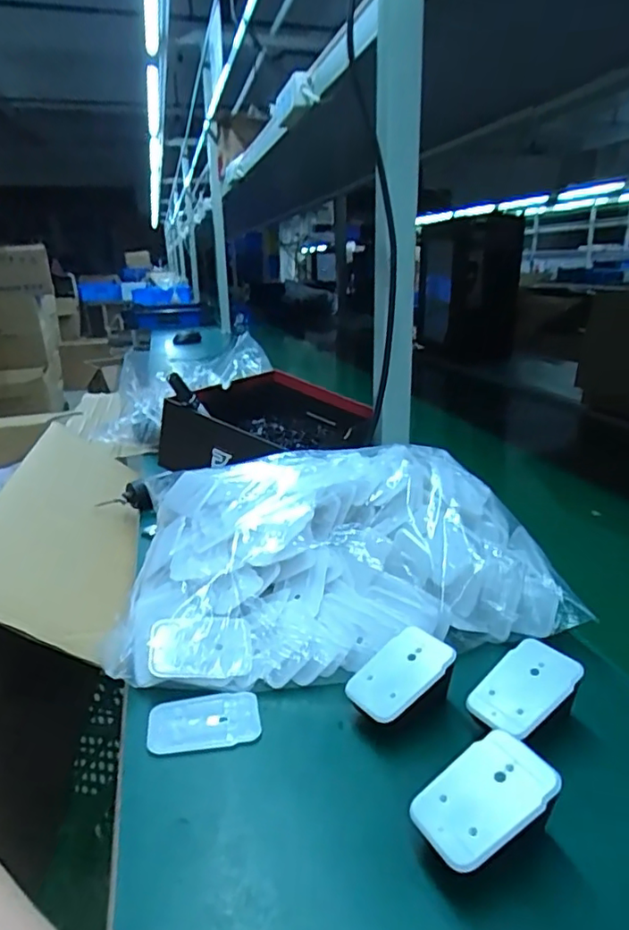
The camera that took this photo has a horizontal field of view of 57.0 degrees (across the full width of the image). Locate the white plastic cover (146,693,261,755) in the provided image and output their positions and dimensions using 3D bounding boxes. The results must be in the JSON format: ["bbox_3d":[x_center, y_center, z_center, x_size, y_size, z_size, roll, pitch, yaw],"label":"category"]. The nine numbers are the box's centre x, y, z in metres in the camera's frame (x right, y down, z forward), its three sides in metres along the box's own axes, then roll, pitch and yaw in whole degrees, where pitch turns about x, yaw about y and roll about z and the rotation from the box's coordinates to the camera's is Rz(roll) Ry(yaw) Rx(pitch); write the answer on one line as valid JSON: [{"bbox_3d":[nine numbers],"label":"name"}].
[{"bbox_3d":[-0.073,0.169,0.382,0.071,0.007,0.043,-4,20,-7],"label":"white plastic cover"}]

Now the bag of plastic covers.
[{"bbox_3d":[0.014,0.068,0.520,0.340,0.112,0.253,-4,20,-5],"label":"bag of plastic covers"}]

